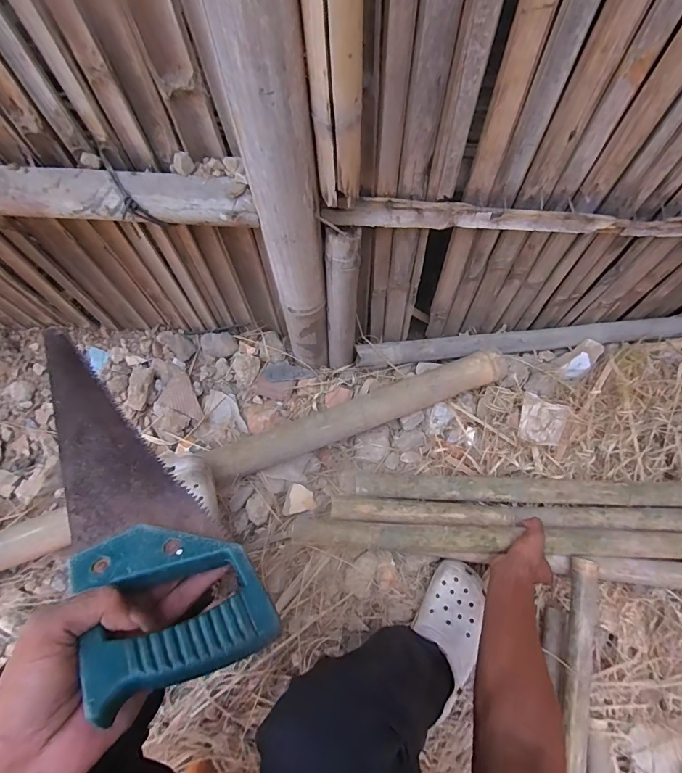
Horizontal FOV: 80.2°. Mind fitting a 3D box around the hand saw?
[{"bbox_3d":[-0.211,0.063,0.355,0.088,0.041,0.438,-43,49,-16],"label":"hand saw"}]

